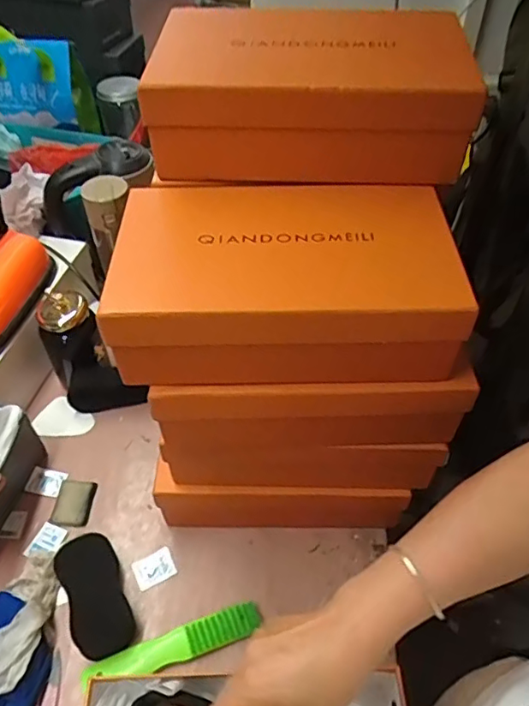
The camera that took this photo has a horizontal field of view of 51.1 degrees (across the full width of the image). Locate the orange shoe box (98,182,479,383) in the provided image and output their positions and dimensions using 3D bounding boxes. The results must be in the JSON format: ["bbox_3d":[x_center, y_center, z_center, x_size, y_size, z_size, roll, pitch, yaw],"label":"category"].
[{"bbox_3d":[0.016,-0.070,0.500,0.275,0.081,0.179,0,49,0],"label":"orange shoe box"}]

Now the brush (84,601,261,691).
[{"bbox_3d":[-0.096,0.312,0.588,0.190,0.014,0.033,-14,51,-13],"label":"brush"}]

